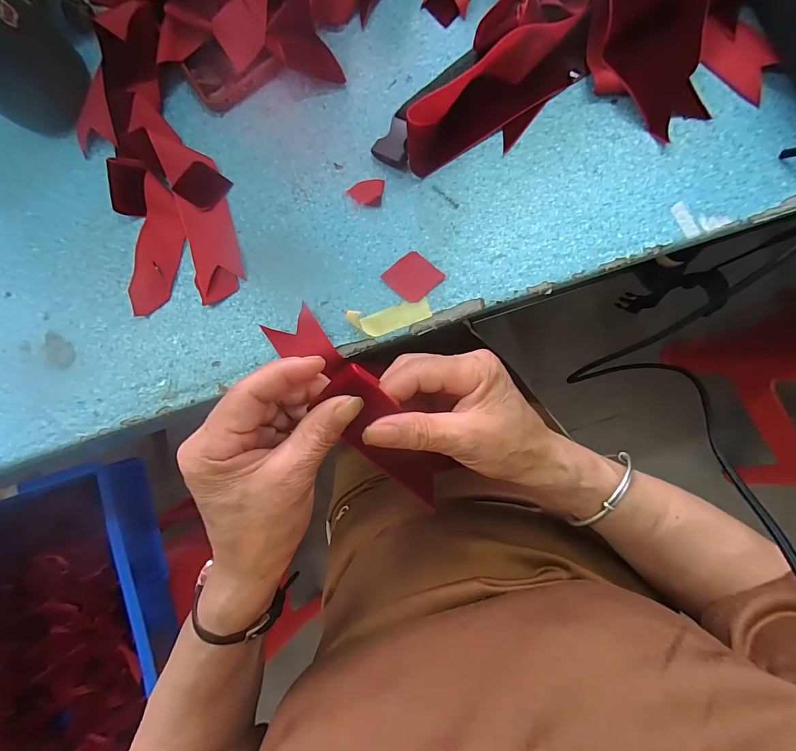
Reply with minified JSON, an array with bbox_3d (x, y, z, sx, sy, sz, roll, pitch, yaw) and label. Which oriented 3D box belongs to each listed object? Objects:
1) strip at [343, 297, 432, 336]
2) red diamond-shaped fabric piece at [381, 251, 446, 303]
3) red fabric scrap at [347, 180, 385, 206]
[{"bbox_3d":[-0.006,-0.043,0.284,0.059,0.017,0.021,-11,86,6],"label":"strip"},{"bbox_3d":[0.011,-0.075,0.291,0.035,0.004,0.033,41,92,7],"label":"red diamond-shaped fabric piece"},{"bbox_3d":[-0.026,-0.144,0.300,0.028,0.004,0.021,8,88,7],"label":"red fabric scrap"}]

